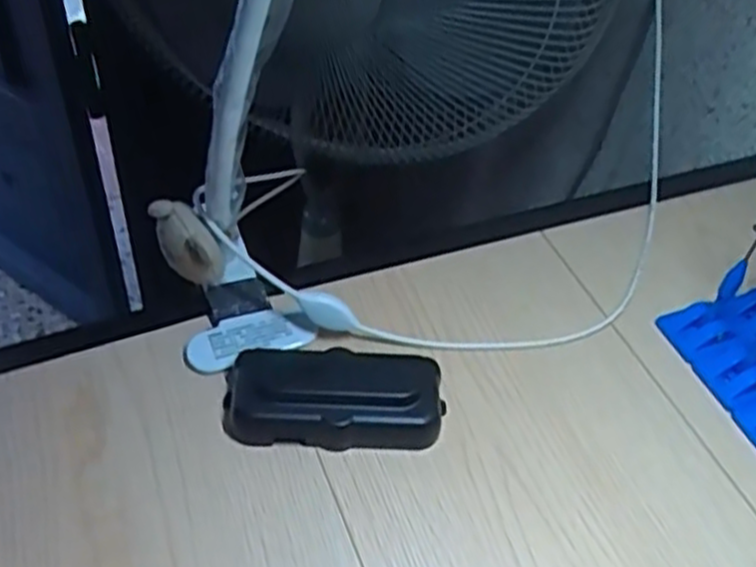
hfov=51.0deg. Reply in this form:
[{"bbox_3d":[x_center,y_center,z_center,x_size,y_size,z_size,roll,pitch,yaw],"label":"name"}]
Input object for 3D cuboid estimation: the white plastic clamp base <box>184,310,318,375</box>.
[{"bbox_3d":[-0.070,0.029,0.434,0.069,0.008,0.026,-14,49,-16],"label":"white plastic clamp base"}]

